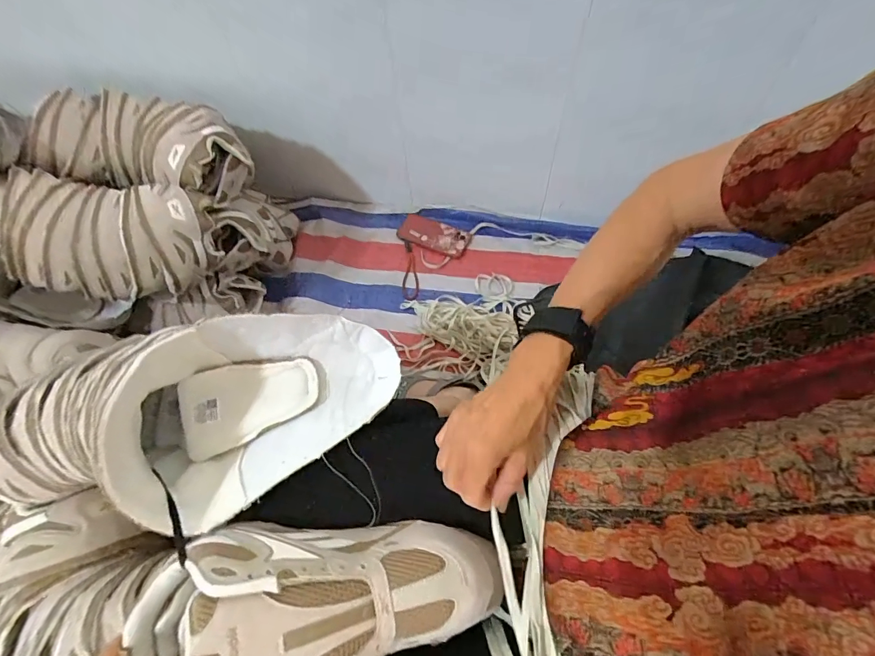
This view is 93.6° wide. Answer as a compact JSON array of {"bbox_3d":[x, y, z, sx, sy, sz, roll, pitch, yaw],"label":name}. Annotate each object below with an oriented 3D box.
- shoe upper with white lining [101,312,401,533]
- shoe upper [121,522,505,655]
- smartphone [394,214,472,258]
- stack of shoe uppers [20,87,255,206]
[{"bbox_3d":[-0.164,0.064,0.374,0.260,0.085,0.149,-29,63,-13],"label":"shoe upper with white lining"},{"bbox_3d":[-0.078,0.205,0.306,0.263,0.058,0.119,-1,59,-14],"label":"shoe upper"},{"bbox_3d":[-0.009,-0.216,0.942,0.164,0.012,0.080,19,63,13],"label":"smartphone"},{"bbox_3d":[-0.491,-0.303,0.694,0.330,0.108,0.157,6,61,7],"label":"stack of shoe uppers"}]

